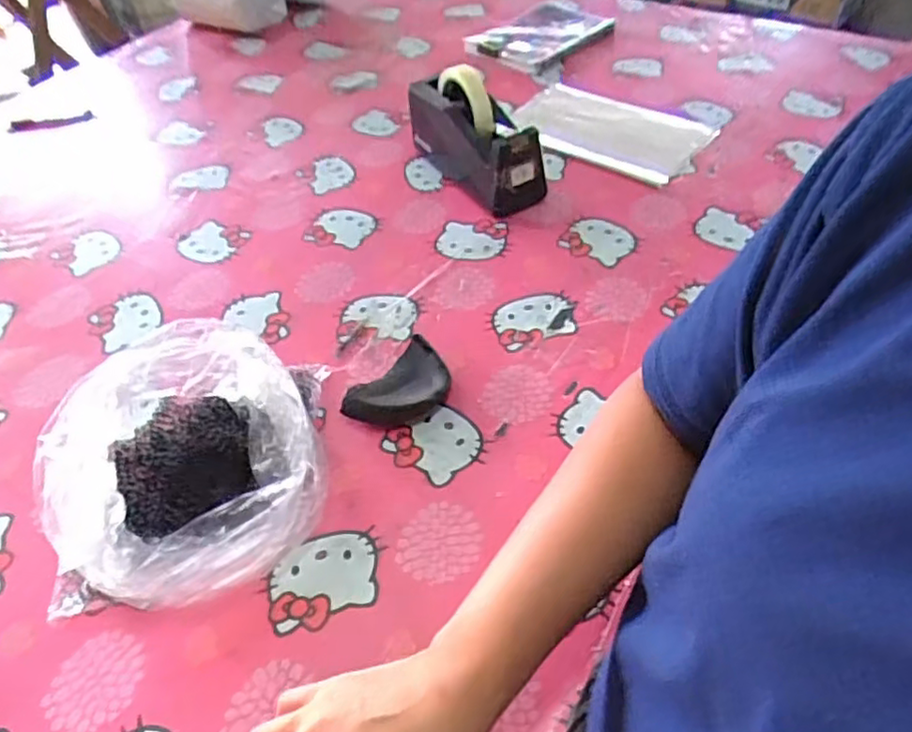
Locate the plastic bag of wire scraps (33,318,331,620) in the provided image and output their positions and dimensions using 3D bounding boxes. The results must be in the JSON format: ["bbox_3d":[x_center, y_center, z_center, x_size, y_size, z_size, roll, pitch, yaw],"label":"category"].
[{"bbox_3d":[-0.200,0.076,0.507,0.186,0.112,0.200,-11,48,-5],"label":"plastic bag of wire scraps"}]

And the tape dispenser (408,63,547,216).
[{"bbox_3d":[0.026,-0.275,0.798,0.068,0.119,0.187,-30,53,-20],"label":"tape dispenser"}]

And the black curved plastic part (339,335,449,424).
[{"bbox_3d":[-0.051,0.023,0.597,0.103,0.026,0.070,-33,54,-22],"label":"black curved plastic part"}]

